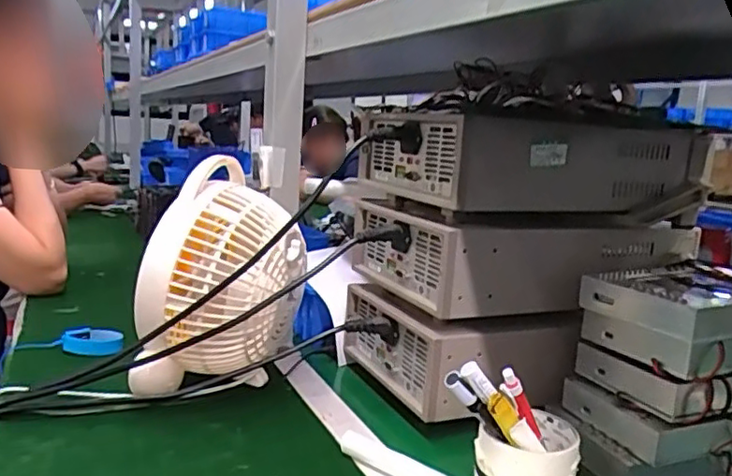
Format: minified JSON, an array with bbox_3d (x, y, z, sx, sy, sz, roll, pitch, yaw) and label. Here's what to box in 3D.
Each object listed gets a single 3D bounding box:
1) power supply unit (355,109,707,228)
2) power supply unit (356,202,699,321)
[{"bbox_3d":[0.187,-0.086,0.723,0.319,0.093,0.219,-1,11,-26],"label":"power supply unit"},{"bbox_3d":[0.182,0.014,0.747,0.343,0.092,0.212,0,11,-21],"label":"power supply unit"}]

